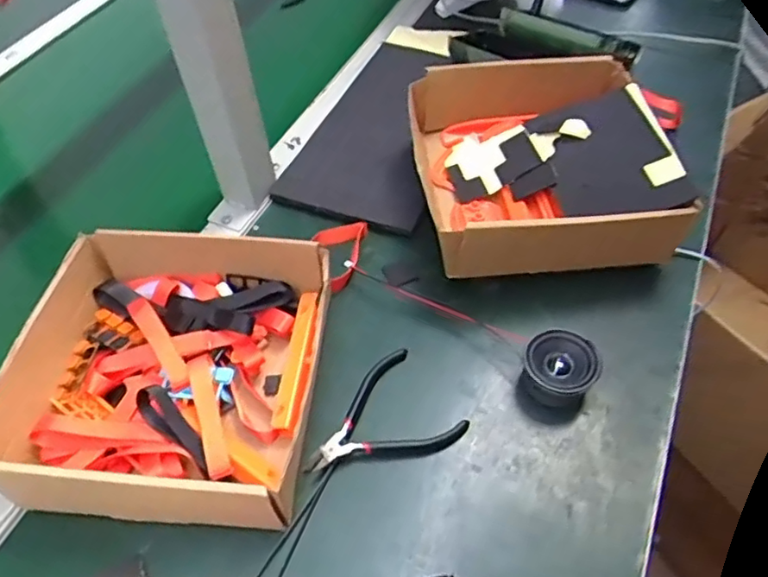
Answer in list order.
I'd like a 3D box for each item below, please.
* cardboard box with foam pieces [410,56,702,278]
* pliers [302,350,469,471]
[{"bbox_3d":[0.137,-0.113,0.551,0.209,0.079,0.217,-5,54,-2],"label":"cardboard box with foam pieces"},{"bbox_3d":[0.010,0.100,0.438,0.083,0.009,0.117,27,60,20],"label":"pliers"}]

